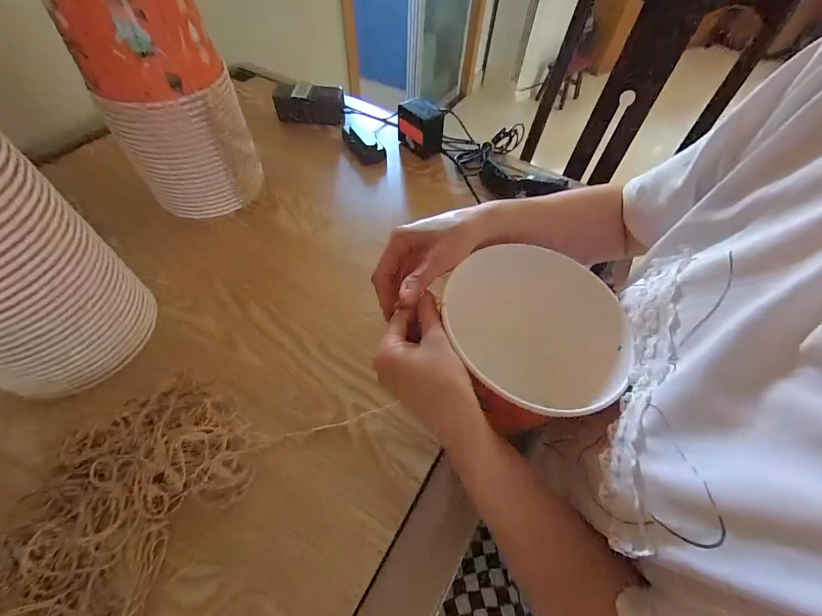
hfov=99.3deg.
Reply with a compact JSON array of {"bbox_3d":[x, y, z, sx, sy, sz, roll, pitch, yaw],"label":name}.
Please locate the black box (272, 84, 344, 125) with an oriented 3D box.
[{"bbox_3d":[-0.193,-0.391,0.669,0.125,0.051,0.054,0,55,-3],"label":"black box"}]

